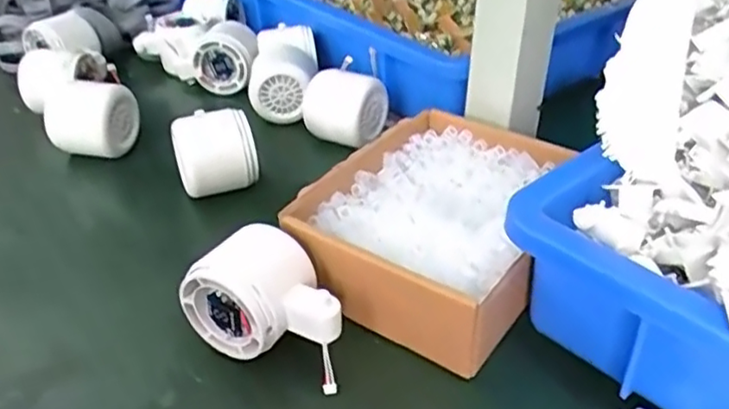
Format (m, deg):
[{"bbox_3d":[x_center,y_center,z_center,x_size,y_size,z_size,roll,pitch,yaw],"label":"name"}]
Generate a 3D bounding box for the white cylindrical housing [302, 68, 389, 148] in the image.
[{"bbox_3d":[-0.019,-0.083,0.536,0.064,0.051,0.048,13,38,19],"label":"white cylindrical housing"}]

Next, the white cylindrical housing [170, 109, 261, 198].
[{"bbox_3d":[-0.110,-0.039,0.480,0.055,0.050,0.061,-14,38,-17],"label":"white cylindrical housing"}]

